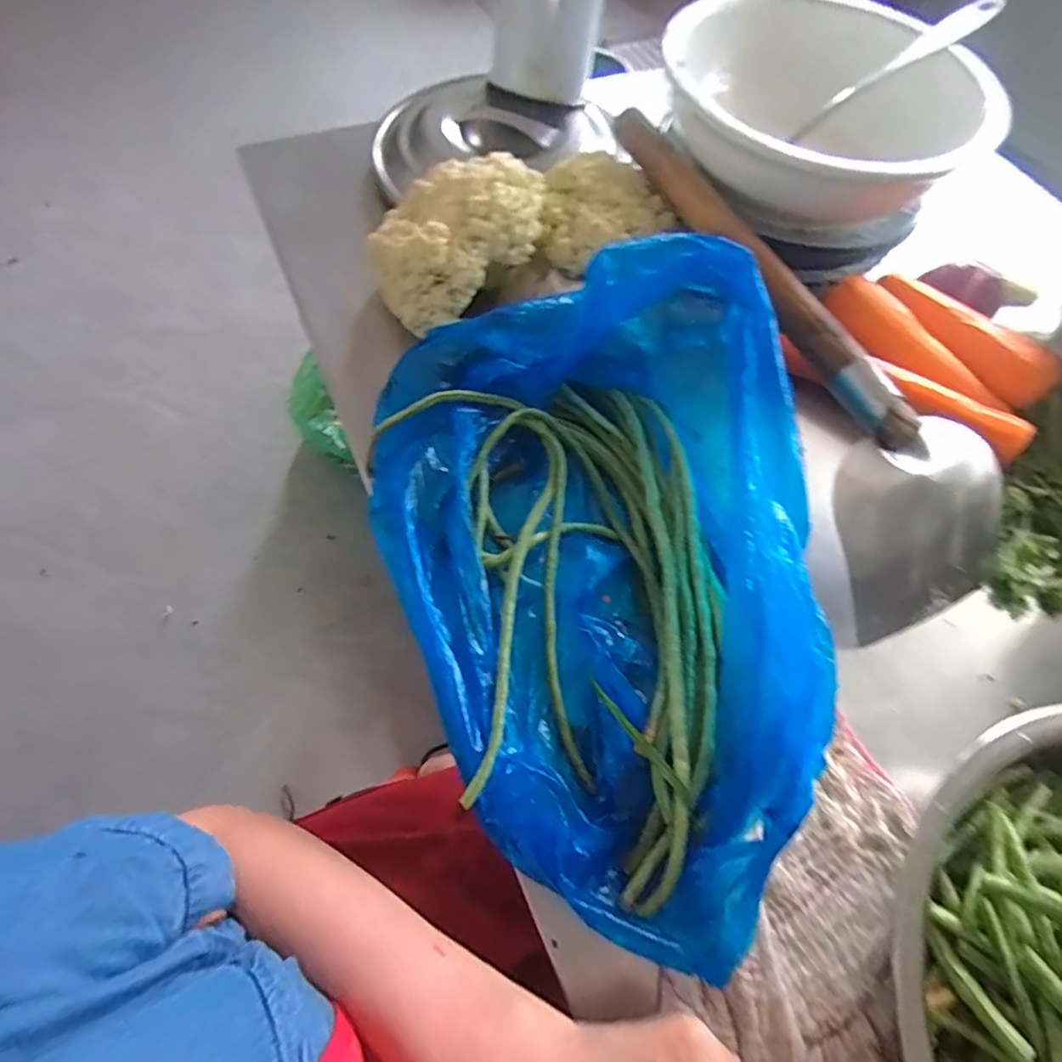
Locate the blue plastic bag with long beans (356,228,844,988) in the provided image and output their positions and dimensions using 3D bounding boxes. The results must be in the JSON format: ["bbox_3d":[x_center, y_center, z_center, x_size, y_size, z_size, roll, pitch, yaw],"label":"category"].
[{"bbox_3d":[0.058,0.012,0.348,0.279,0.092,0.402,-21,70,-10],"label":"blue plastic bag with long beans"}]

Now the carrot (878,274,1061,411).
[{"bbox_3d":[0.367,-0.170,0.478,0.034,0.033,0.157,-34,70,-17],"label":"carrot"}]

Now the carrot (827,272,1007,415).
[{"bbox_3d":[0.323,-0.156,0.473,0.165,0.035,0.035,39,68,16],"label":"carrot"}]

